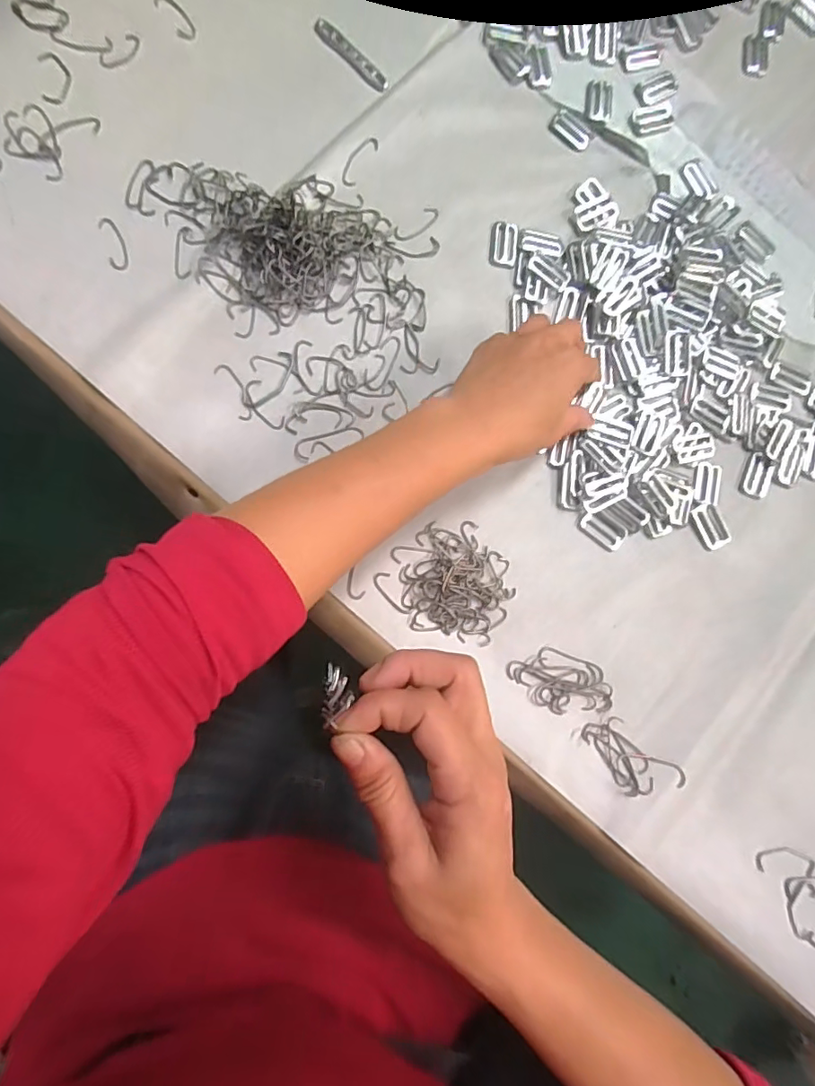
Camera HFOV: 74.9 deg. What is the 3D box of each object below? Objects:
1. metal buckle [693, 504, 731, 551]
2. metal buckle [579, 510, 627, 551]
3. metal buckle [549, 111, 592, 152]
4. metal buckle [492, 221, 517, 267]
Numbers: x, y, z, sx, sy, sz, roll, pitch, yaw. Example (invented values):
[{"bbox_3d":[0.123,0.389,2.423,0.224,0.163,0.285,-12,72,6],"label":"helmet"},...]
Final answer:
[{"bbox_3d":[0.220,-0.012,0.385,0.020,0.005,0.032,-23,88,-8],"label":"metal buckle"},{"bbox_3d":[0.139,-0.009,0.377,0.034,0.005,0.017,33,82,-3],"label":"metal buckle"},{"bbox_3d":[0.125,-0.313,0.402,0.034,0.004,0.021,40,82,-2],"label":"metal buckle"},{"bbox_3d":[0.072,-0.219,0.388,0.018,0.004,0.034,7,84,-6],"label":"metal buckle"}]

